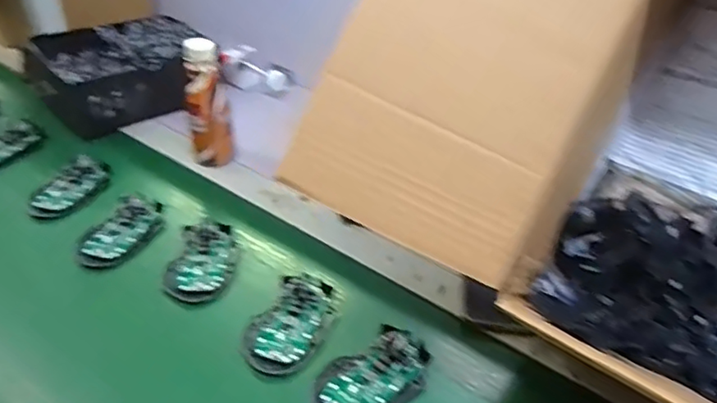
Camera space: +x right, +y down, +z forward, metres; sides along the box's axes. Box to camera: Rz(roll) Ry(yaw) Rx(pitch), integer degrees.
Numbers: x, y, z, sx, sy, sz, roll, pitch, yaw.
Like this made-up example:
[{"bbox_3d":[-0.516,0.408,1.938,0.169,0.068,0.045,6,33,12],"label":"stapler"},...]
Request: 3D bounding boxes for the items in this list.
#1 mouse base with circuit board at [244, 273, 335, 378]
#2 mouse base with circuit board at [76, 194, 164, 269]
[{"bbox_3d":[-0.064,0.113,0.570,0.068,0.023,0.115,15,38,18],"label":"mouse base with circuit board"},{"bbox_3d":[-0.269,0.033,0.672,0.072,0.020,0.112,16,39,19],"label":"mouse base with circuit board"}]

